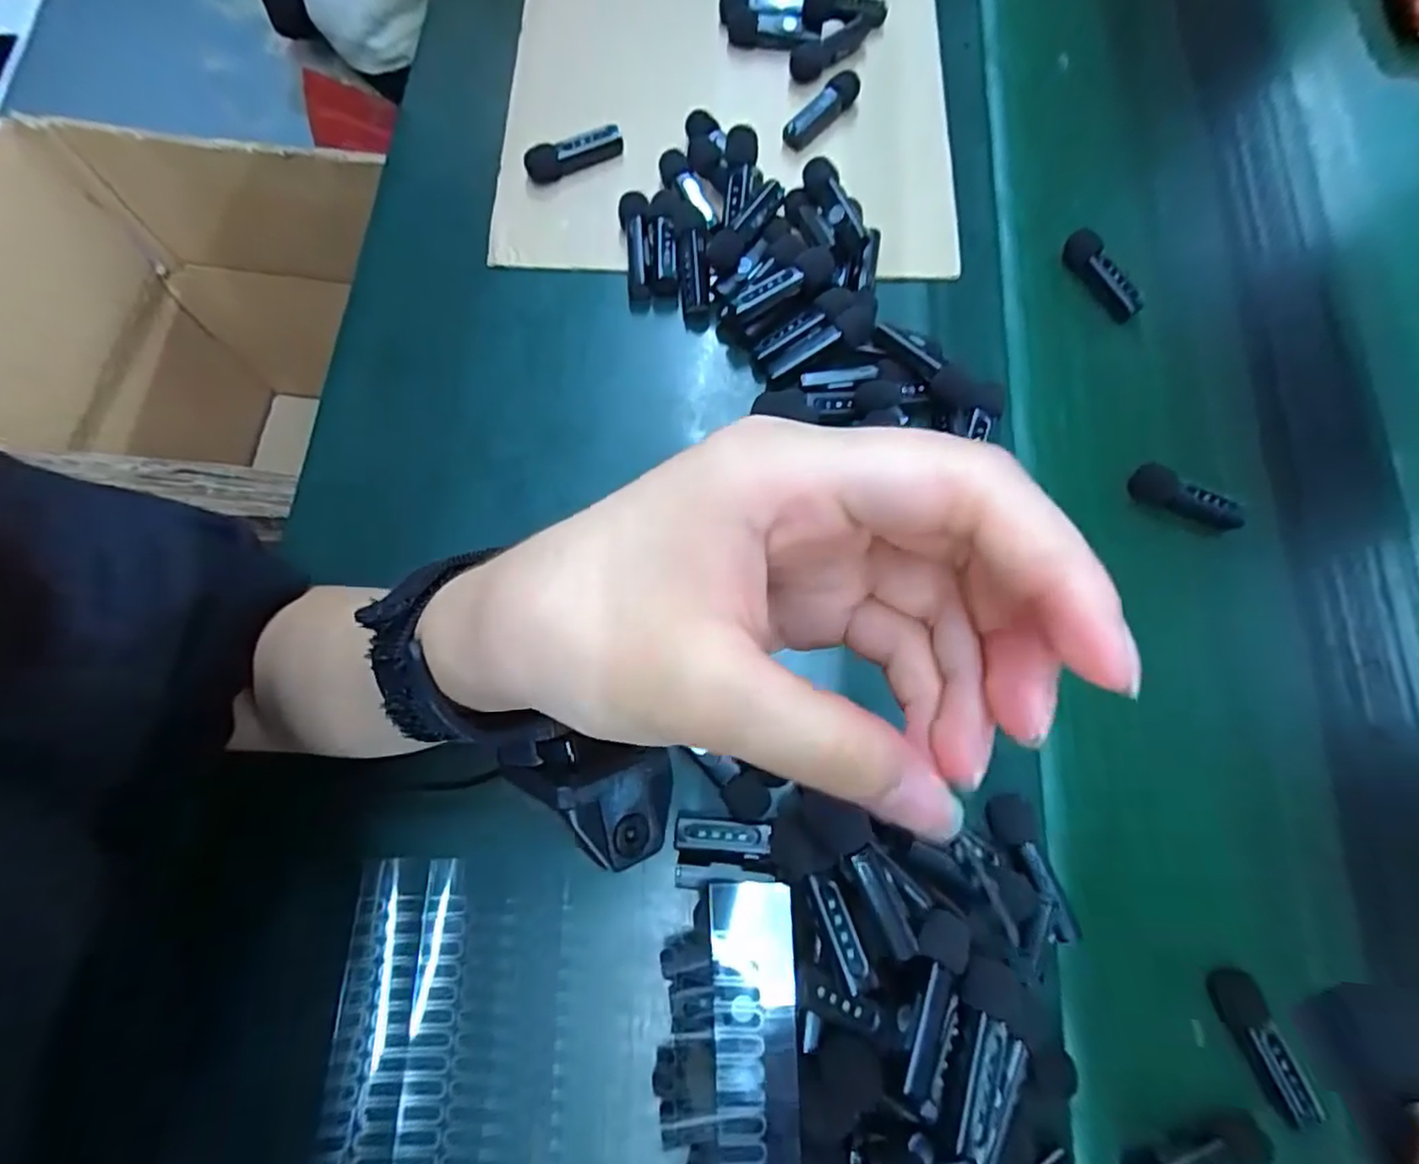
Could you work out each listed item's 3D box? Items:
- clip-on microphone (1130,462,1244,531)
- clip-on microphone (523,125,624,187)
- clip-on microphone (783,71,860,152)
[{"bbox_3d":[0.277,-0.049,0.371,0.063,0.022,0.015,19,74,2],"label":"clip-on microphone"},{"bbox_3d":[-0.086,-0.272,0.408,0.063,0.015,0.013,-21,77,-9],"label":"clip-on microphone"},{"bbox_3d":[0.074,-0.311,0.420,0.018,0.013,0.060,37,76,7],"label":"clip-on microphone"}]

